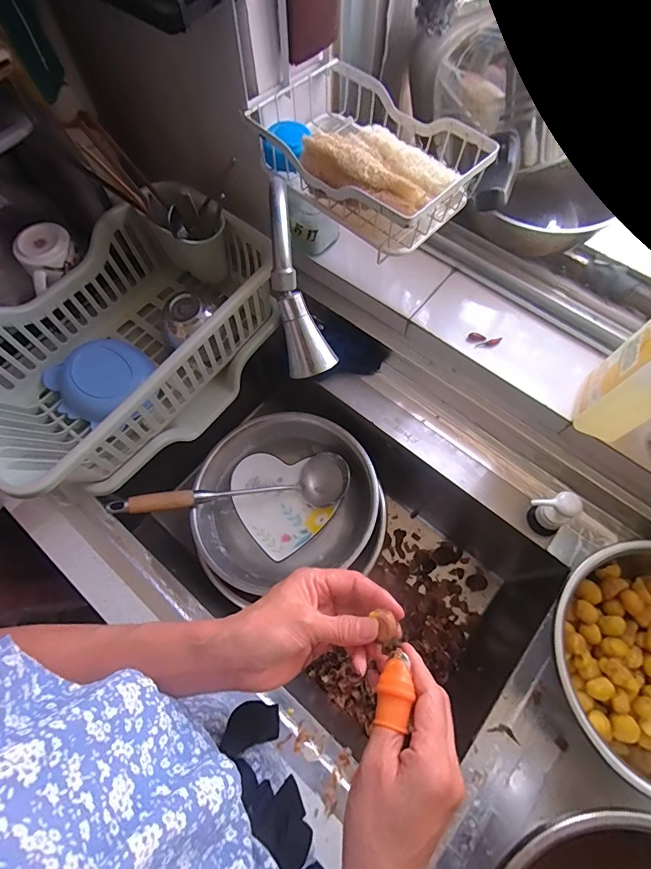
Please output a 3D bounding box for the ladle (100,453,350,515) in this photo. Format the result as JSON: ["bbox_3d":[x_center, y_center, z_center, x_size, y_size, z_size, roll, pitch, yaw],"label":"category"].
[{"bbox_3d":[-0.136,0.096,0.654,0.352,0.073,0.084,-8,66,-20],"label":"ladle"}]

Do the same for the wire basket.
[{"bbox_3d":[0.046,-0.323,0.480,0.161,0.068,0.252,-42,73,-16],"label":"wire basket"}]

